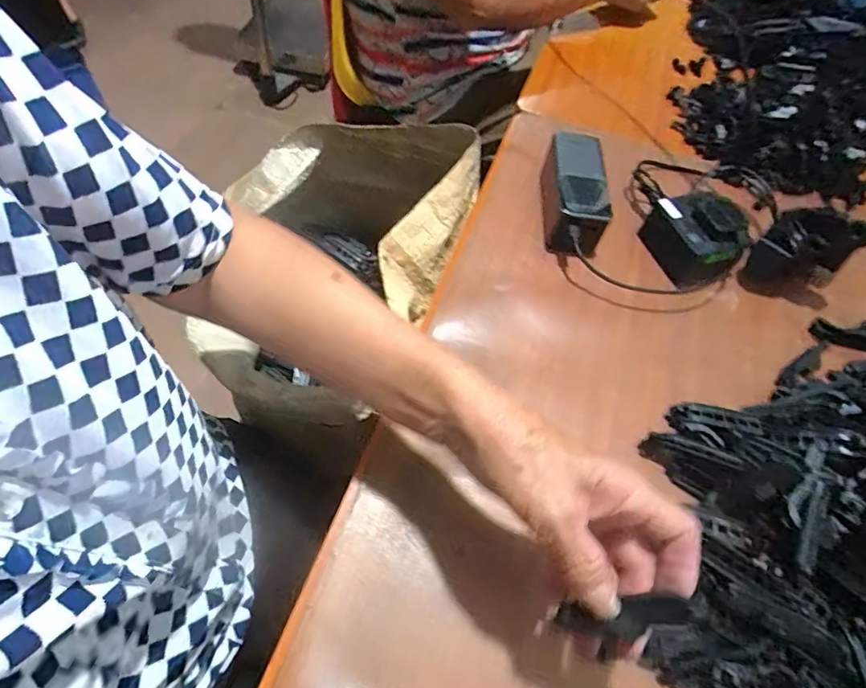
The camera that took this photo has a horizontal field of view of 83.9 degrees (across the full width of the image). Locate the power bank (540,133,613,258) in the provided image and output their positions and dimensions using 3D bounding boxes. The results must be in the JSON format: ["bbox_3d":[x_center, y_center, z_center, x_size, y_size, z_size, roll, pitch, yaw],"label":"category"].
[{"bbox_3d":[0.146,-0.156,0.509,0.055,0.058,0.144,4,54,0],"label":"power bank"}]

